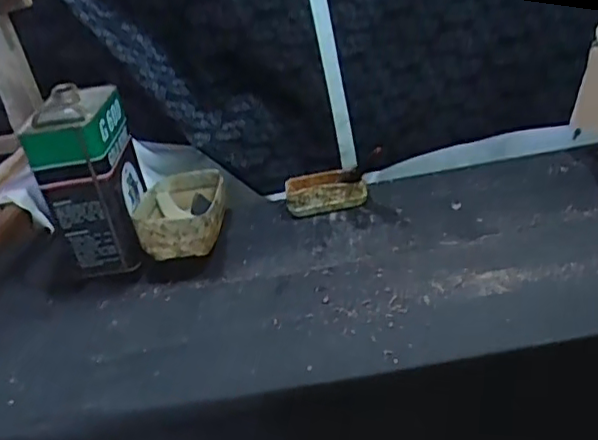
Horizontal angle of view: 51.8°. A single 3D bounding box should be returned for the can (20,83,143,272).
[{"bbox_3d":[-0.310,-0.061,0.943,0.125,0.244,0.167,-13,25,-4],"label":"can"}]

